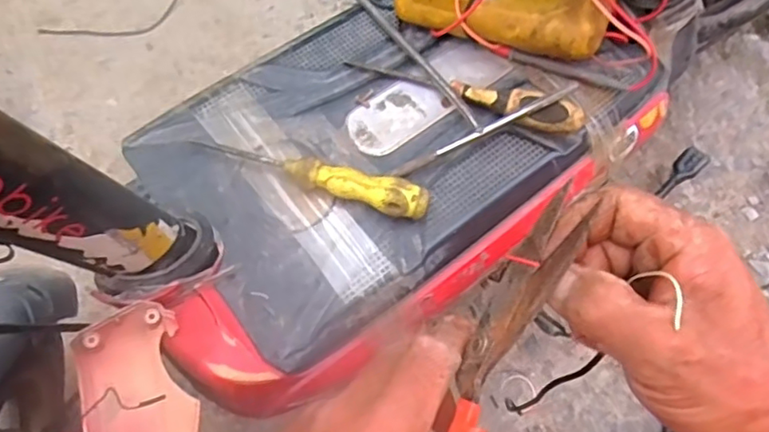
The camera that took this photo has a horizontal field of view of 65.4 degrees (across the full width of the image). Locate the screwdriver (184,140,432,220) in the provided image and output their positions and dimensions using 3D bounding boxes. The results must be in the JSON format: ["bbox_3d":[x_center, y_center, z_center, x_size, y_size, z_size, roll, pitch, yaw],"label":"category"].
[{"bbox_3d":[-0.058,-0.038,0.491,0.194,0.025,0.029,18,68,7],"label":"screwdriver"}]

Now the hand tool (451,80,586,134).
[{"bbox_3d":[0.115,-0.097,0.526,0.115,0.034,0.027,25,69,10],"label":"hand tool"}]

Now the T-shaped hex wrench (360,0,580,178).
[{"bbox_3d":[0.031,-0.172,0.560,0.164,0.020,0.263,-25,64,-5],"label":"T-shaped hex wrench"}]

